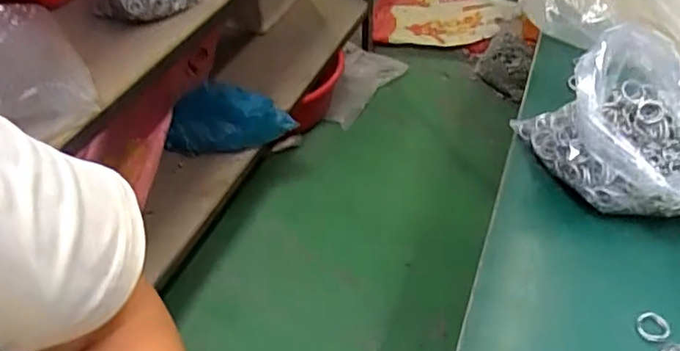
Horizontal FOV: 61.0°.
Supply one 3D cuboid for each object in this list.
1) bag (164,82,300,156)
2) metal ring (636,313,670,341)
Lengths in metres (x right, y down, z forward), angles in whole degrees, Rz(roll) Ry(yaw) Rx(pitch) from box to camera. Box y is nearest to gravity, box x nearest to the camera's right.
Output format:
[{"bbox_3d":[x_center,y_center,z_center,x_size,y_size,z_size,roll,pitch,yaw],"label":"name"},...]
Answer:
[{"bbox_3d":[-0.249,-0.117,1.293,0.291,0.121,0.118,0,45,1],"label":"bag"},{"bbox_3d":[0.230,0.110,0.425,0.022,0.005,0.022,0,45,0],"label":"metal ring"}]

